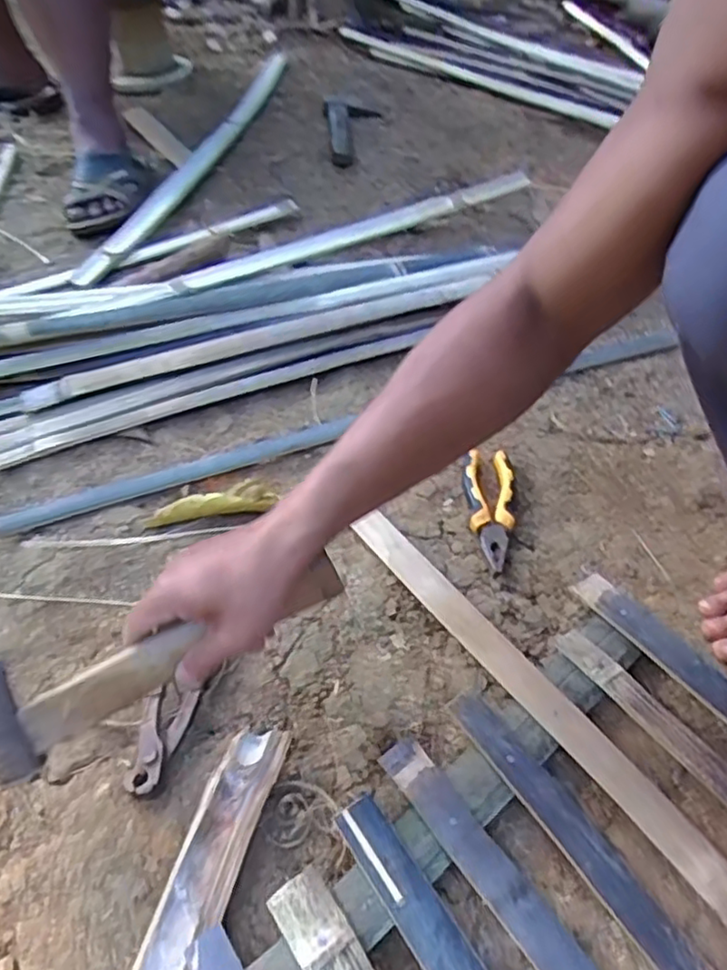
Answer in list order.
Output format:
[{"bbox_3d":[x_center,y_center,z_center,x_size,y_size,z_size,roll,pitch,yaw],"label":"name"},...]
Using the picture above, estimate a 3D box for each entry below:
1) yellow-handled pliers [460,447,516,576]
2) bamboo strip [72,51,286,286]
[{"bbox_3d":[0.121,0.023,0.630,0.048,0.025,0.135,2,48,3],"label":"yellow-handled pliers"},{"bbox_3d":[-0.280,-0.612,1.172,0.071,0.028,0.852,12,49,12],"label":"bamboo strip"}]

